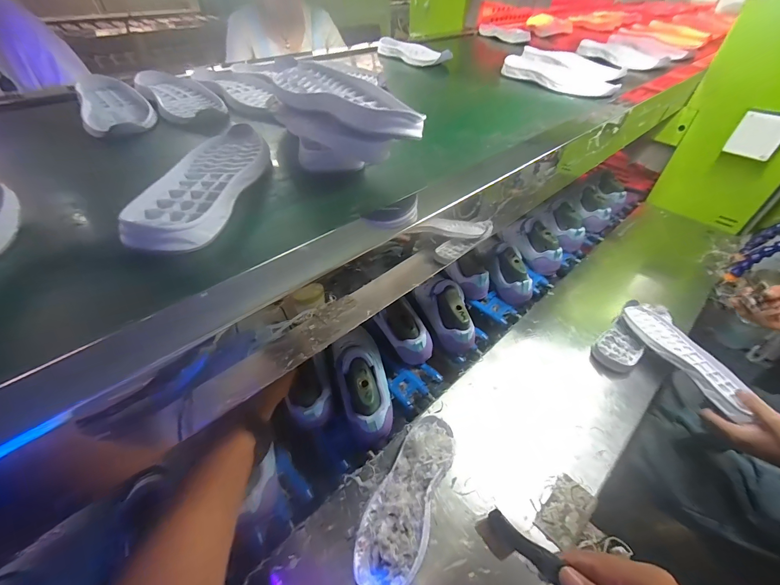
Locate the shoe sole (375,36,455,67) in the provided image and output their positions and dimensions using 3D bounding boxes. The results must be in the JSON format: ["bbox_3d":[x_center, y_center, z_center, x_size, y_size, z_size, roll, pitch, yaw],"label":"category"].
[{"bbox_3d":[0.049,-0.586,0.829,0.074,0.025,0.229,-29,51,-19],"label":"shoe sole"}]

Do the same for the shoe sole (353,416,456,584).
[{"bbox_3d":[0.022,0.258,0.438,0.079,0.042,0.209,16,51,19],"label":"shoe sole"}]

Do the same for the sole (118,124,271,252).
[{"bbox_3d":[-0.198,-0.134,0.370,0.103,0.031,0.273,-3,48,3],"label":"sole"}]

